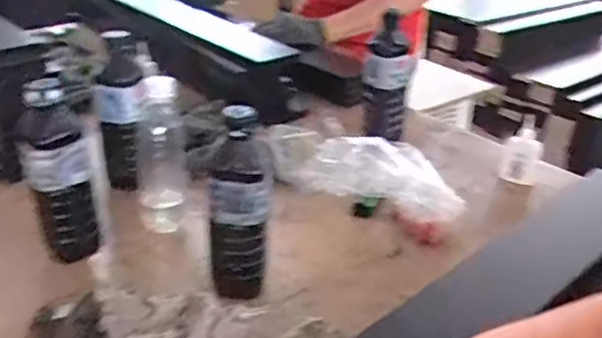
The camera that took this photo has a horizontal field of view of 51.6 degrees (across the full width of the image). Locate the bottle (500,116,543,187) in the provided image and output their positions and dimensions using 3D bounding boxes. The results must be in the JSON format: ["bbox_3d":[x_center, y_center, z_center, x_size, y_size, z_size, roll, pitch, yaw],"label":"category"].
[{"bbox_3d":[0.313,-0.021,0.881,0.049,0.077,0.034,17,31,24],"label":"bottle"}]

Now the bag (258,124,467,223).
[{"bbox_3d":[0.081,-0.006,0.832,0.271,0.057,0.096,16,31,23],"label":"bag"}]

